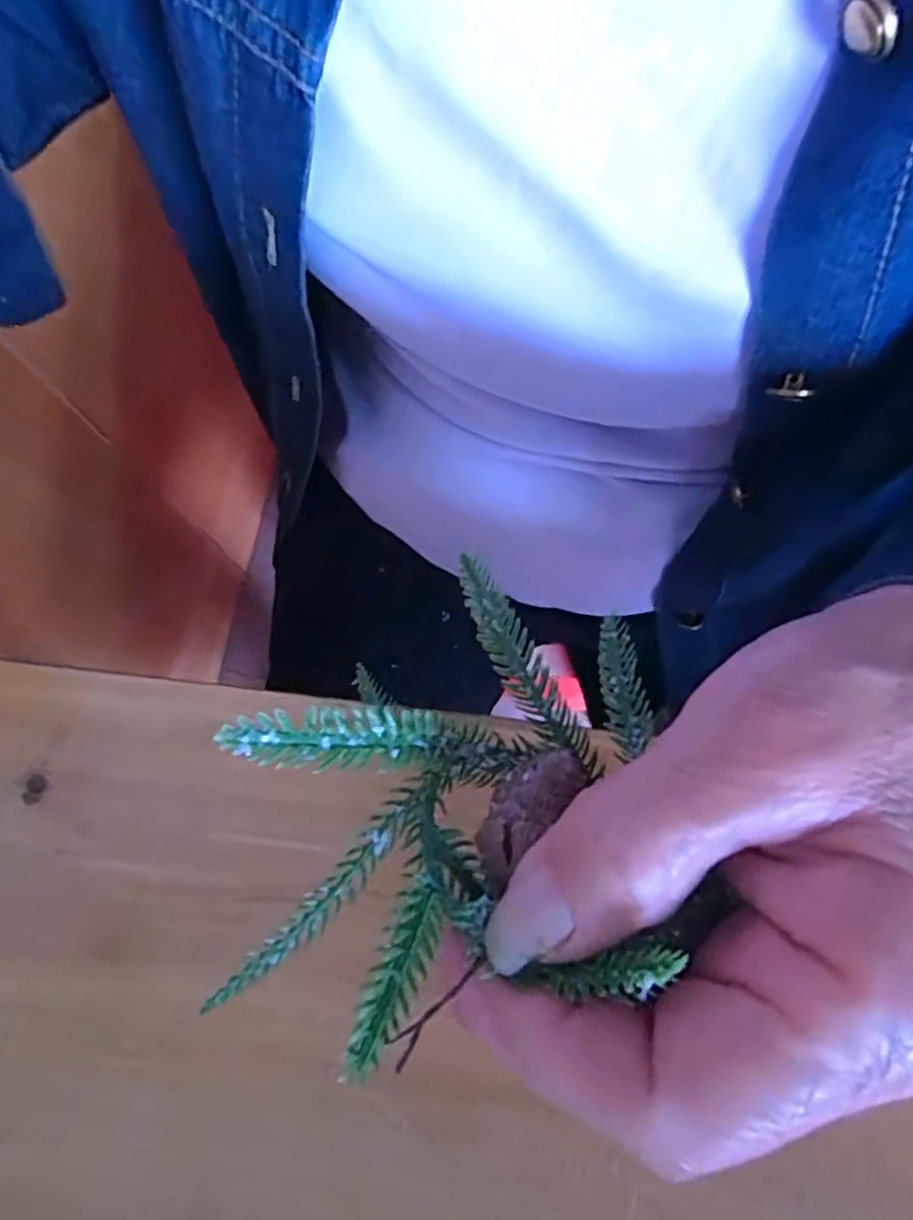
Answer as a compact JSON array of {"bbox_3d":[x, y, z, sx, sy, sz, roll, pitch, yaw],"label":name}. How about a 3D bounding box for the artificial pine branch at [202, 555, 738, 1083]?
[{"bbox_3d":[0.003,0.034,0.148,0.077,0.075,0.112,17,75,6],"label":"artificial pine branch"}]

